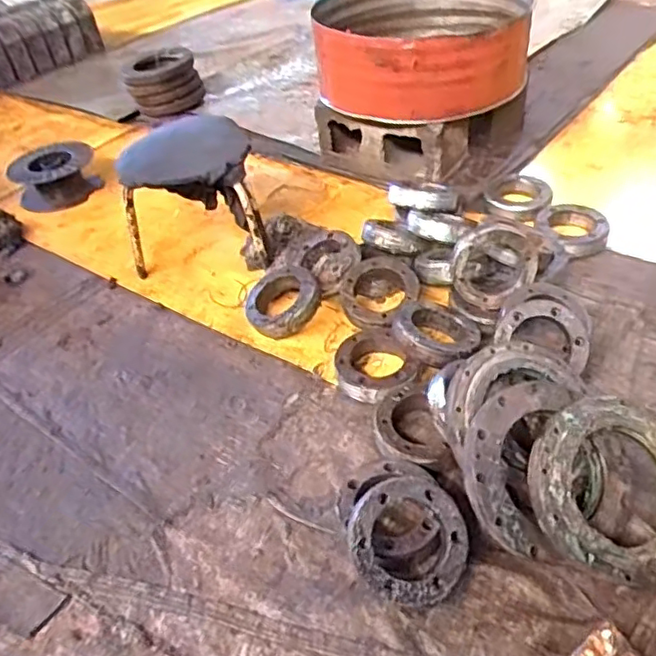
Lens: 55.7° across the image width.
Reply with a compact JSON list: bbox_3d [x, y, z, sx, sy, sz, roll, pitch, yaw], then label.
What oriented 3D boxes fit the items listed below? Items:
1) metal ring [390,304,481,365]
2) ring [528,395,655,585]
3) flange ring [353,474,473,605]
[{"bbox_3d":[0.201,0.012,1.193,0.151,0.052,0.151,10,39,-8],"label":"metal ring"},{"bbox_3d":[0.406,0.222,0.866,0.243,0.032,0.233,2,70,-7],"label":"ring"},{"bbox_3d":[0.115,0.299,0.877,0.163,0.032,0.166,1,75,-4],"label":"flange ring"}]

